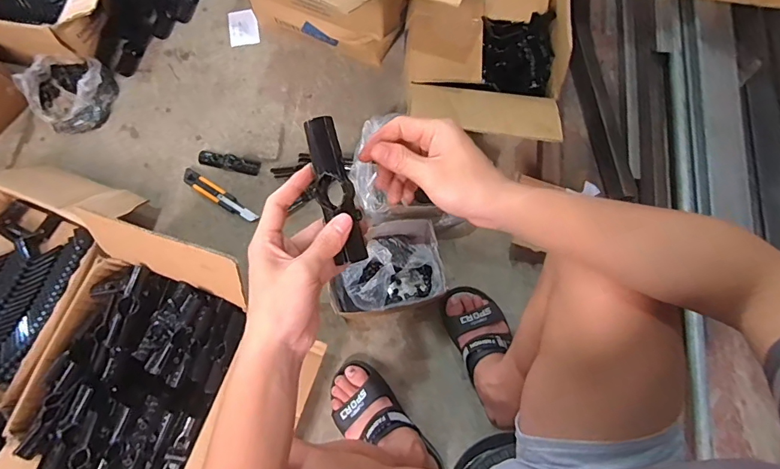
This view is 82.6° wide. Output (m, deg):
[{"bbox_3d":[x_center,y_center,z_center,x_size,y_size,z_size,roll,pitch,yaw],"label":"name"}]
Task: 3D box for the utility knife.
[{"bbox_3d":[-0.352,-0.080,0.913,0.177,0.012,0.033,32,78,9],"label":"utility knife"}]

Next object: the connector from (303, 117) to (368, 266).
[{"bbox_3d":[-0.049,-0.039,0.398,0.032,0.027,0.129,-16,94,-3],"label":"connector"}]

